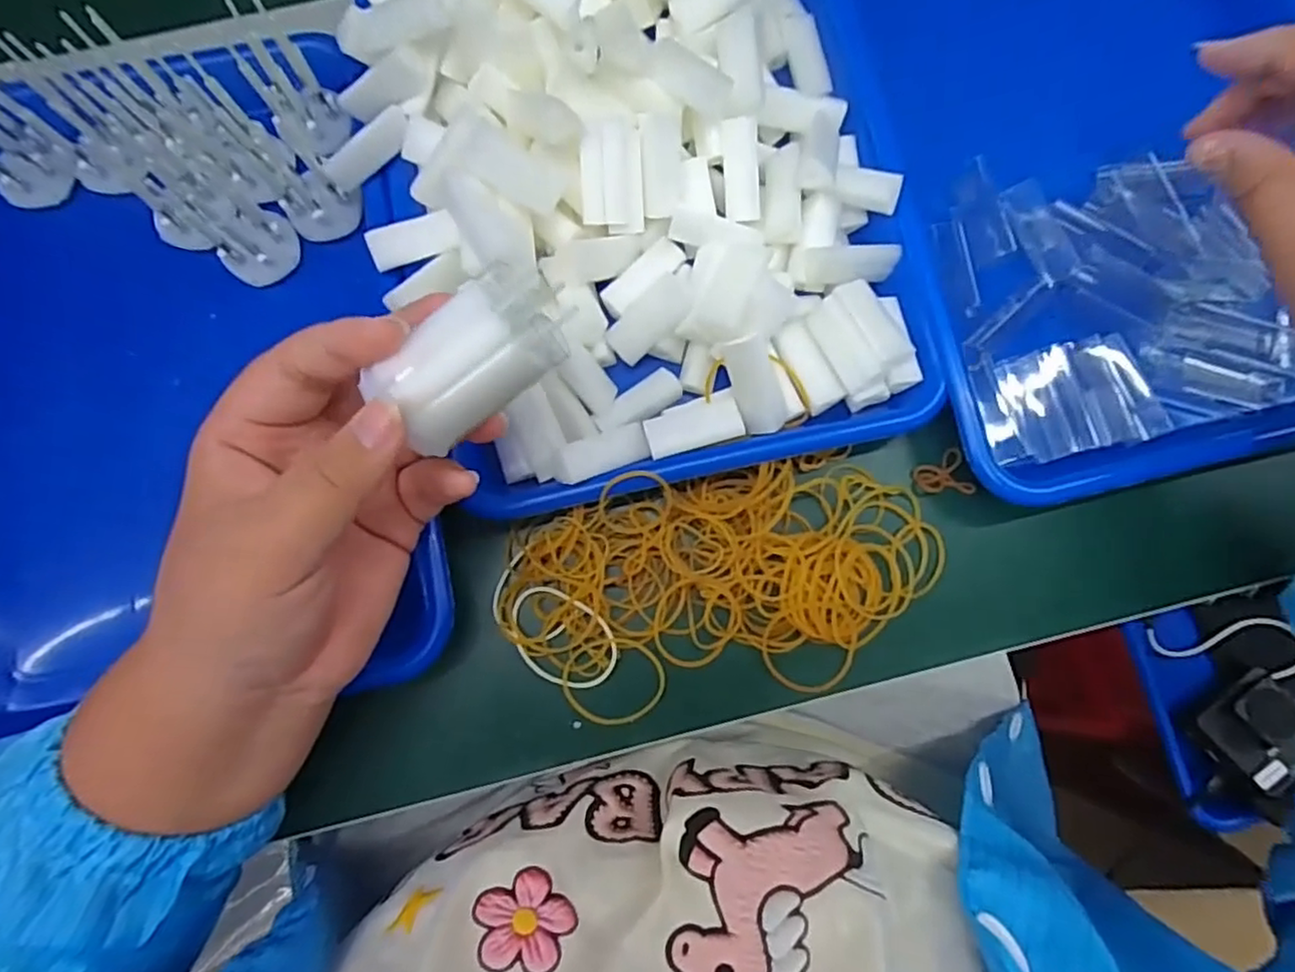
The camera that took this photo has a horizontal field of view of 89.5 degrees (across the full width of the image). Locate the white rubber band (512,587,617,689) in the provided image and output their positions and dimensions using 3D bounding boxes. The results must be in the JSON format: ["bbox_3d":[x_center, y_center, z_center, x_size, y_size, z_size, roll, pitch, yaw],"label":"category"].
[{"bbox_3d":[-0.042,0.073,0.311,0.057,0.010,0.040,34,83,5],"label":"white rubber band"}]

